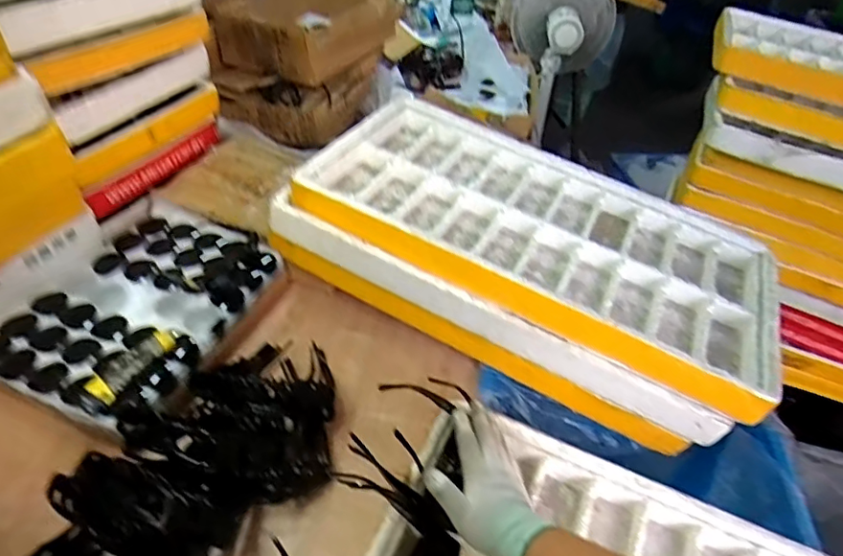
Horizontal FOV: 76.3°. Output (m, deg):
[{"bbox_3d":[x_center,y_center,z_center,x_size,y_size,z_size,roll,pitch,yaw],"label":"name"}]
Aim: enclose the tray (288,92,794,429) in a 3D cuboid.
[{"bbox_3d":[0.186,-0.074,0.841,0.708,0.062,0.370,25,45,11],"label":"tray"}]

